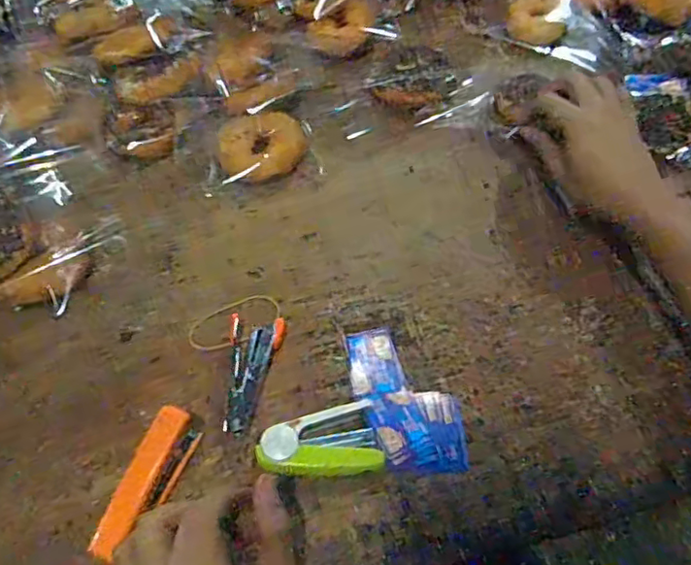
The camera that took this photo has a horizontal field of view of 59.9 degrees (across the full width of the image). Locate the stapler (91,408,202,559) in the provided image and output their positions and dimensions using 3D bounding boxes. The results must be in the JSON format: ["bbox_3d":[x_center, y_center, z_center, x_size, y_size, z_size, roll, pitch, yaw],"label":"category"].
[{"bbox_3d":[-0.132,0.137,0.406,0.024,0.049,0.099,22,60,14],"label":"stapler"}]

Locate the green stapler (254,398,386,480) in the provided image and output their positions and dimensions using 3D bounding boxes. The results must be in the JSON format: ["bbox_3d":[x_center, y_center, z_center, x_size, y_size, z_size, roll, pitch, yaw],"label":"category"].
[{"bbox_3d":[-0.018,0.117,0.423,0.084,0.021,0.048,-15,58,-9],"label":"green stapler"}]

